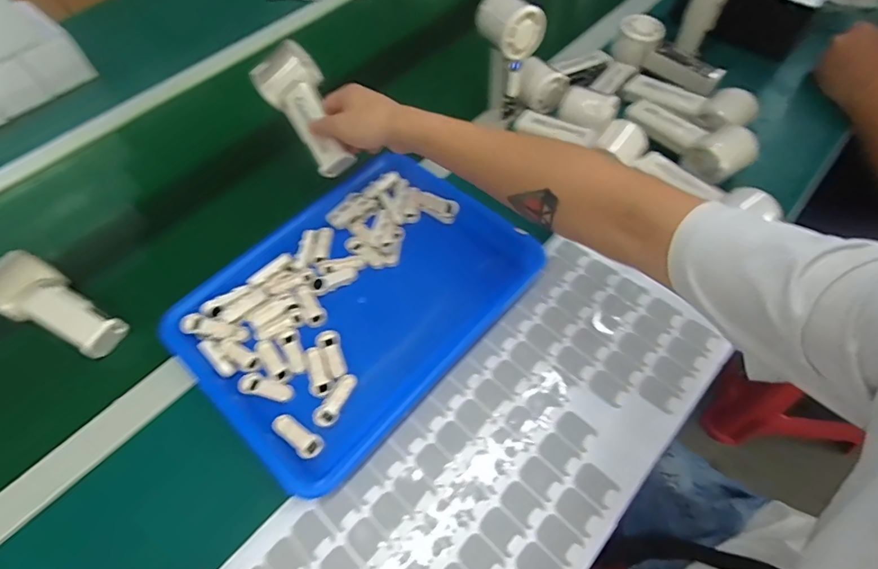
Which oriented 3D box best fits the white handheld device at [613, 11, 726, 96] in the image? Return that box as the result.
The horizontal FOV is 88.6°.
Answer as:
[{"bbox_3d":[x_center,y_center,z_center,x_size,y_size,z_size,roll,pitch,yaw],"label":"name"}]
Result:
[{"bbox_3d":[0.320,-0.324,0.626,0.043,0.053,0.153,-40,64,-21],"label":"white handheld device"}]

